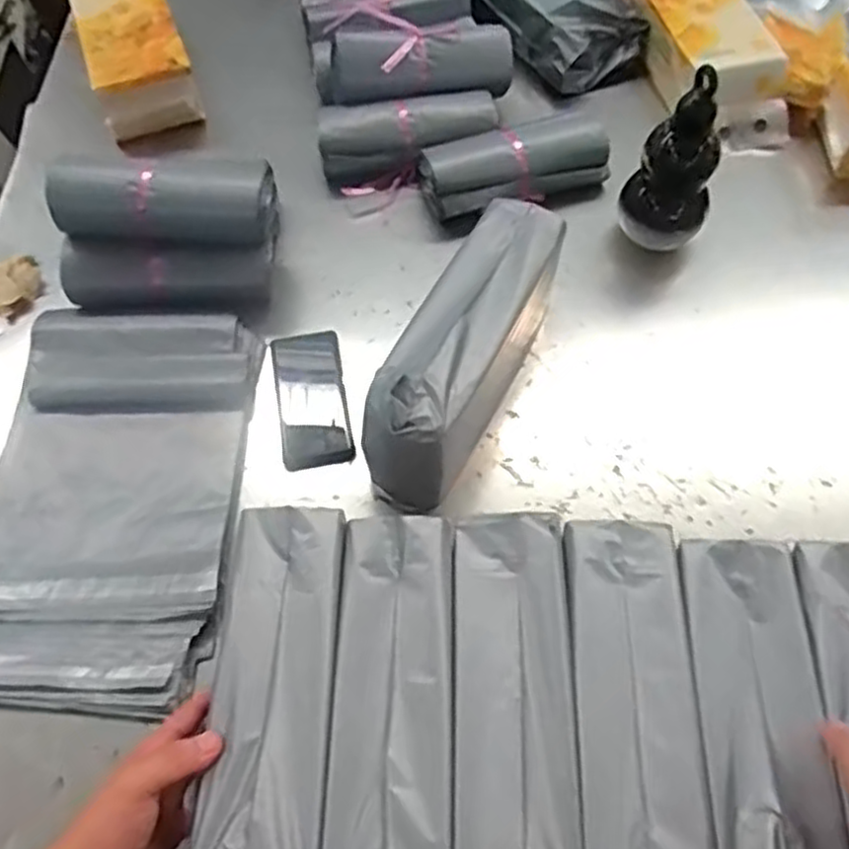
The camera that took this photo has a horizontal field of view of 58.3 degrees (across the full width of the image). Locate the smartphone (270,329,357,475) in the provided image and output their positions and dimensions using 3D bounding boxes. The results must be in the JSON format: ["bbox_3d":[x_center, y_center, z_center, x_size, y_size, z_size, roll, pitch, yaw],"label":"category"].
[{"bbox_3d":[-0.125,-0.029,0.850,0.074,0.011,0.178,-10,60,-5],"label":"smartphone"}]

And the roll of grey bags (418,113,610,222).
[{"bbox_3d":[0.114,-0.334,0.983,0.237,0.065,0.098,-16,60,-8],"label":"roll of grey bags"}]

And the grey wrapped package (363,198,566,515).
[{"bbox_3d":[0.042,-0.073,0.788,0.096,0.156,0.339,23,62,14],"label":"grey wrapped package"}]

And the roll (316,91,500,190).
[{"bbox_3d":[-0.021,-0.385,1.019,0.240,0.070,0.086,-12,60,-6],"label":"roll"}]

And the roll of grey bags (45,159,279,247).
[{"bbox_3d":[-0.294,-0.260,0.870,0.244,0.076,0.082,1,59,1],"label":"roll of grey bags"}]

